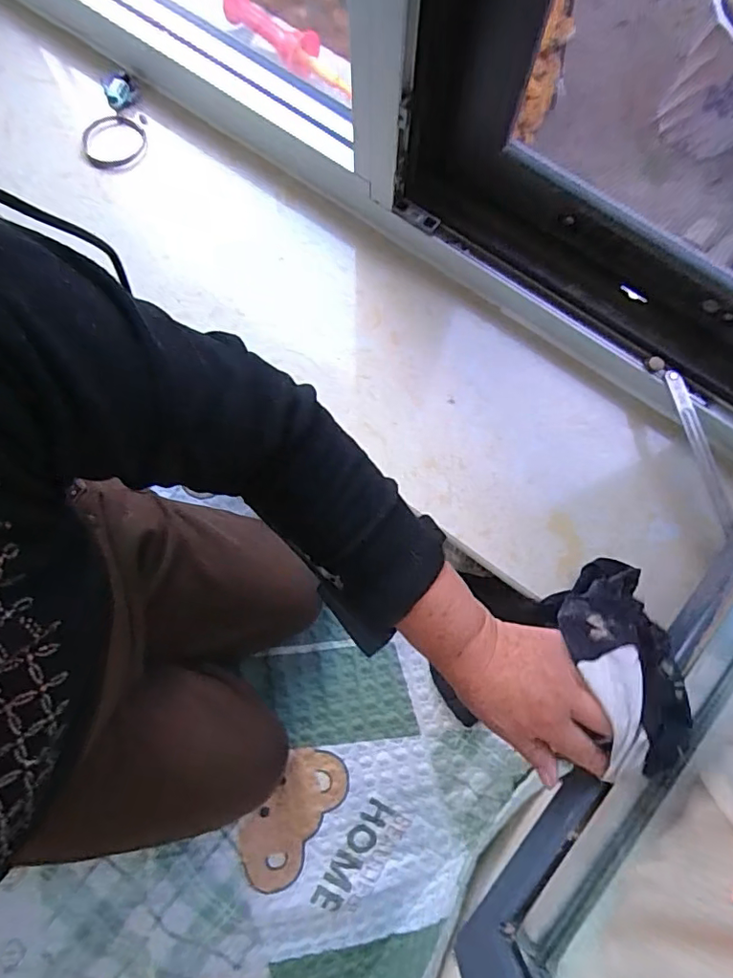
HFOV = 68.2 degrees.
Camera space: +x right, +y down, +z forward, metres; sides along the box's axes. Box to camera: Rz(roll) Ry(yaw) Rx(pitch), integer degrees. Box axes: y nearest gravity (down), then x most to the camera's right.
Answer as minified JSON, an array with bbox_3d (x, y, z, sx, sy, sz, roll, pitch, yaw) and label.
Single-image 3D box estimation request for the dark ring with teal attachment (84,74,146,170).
[{"bbox_3d":[-0.288,-0.414,0.617,0.066,0.032,0.114,-11,79,-2],"label":"dark ring with teal attachment"}]

